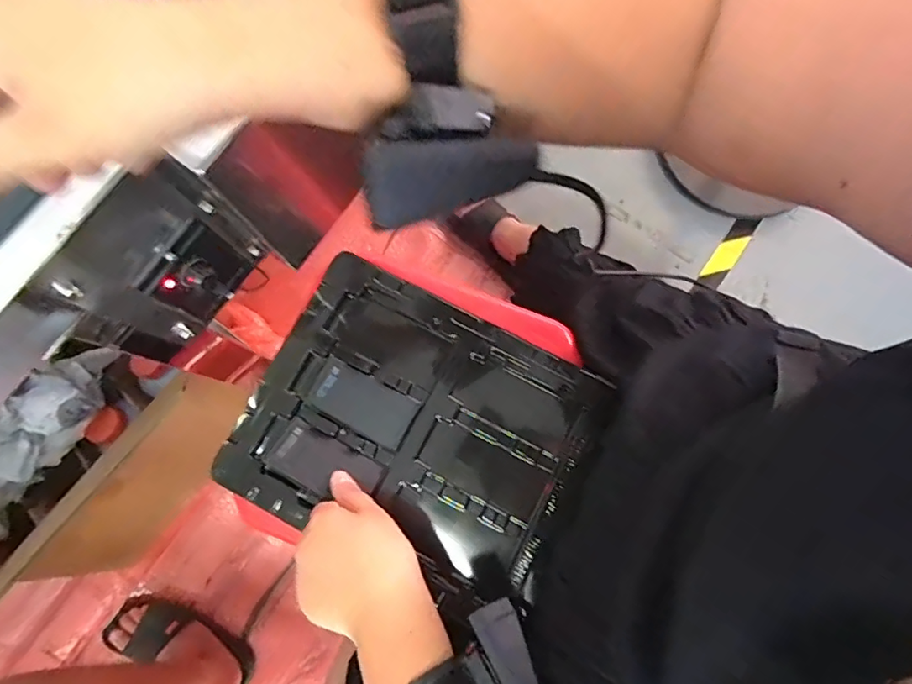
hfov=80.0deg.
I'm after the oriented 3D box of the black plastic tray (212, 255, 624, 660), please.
[{"bbox_3d":[-0.034,0.072,0.444,0.257,0.022,0.215,27,80,7],"label":"black plastic tray"}]

